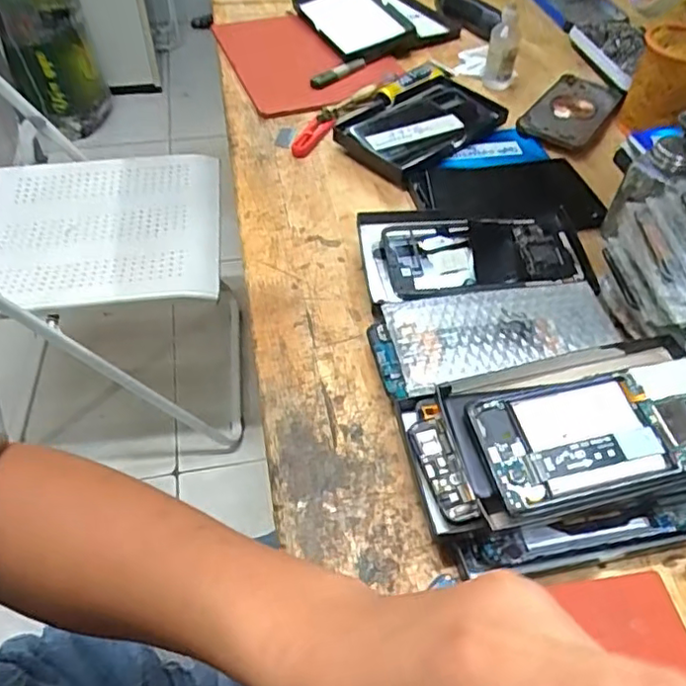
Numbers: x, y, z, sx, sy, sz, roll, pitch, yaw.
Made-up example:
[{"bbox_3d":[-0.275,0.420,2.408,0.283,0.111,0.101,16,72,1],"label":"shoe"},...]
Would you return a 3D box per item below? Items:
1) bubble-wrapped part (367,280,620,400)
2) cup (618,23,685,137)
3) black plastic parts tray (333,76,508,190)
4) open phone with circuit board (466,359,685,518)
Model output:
[{"bbox_3d":[0.114,-0.002,0.463,0.179,0.030,0.083,-8,51,-8],"label":"bubble-wrapped part"},{"bbox_3d":[0.352,-0.275,0.650,0.078,0.106,0.078,1,50,-1],"label":"cup"},{"bbox_3d":[0.093,-0.244,0.665,0.183,0.034,0.108,-35,59,-27],"label":"black plastic parts tray"},{"bbox_3d":[0.158,0.052,0.358,0.152,0.010,0.073,-10,56,-5],"label":"open phone with circuit board"}]

